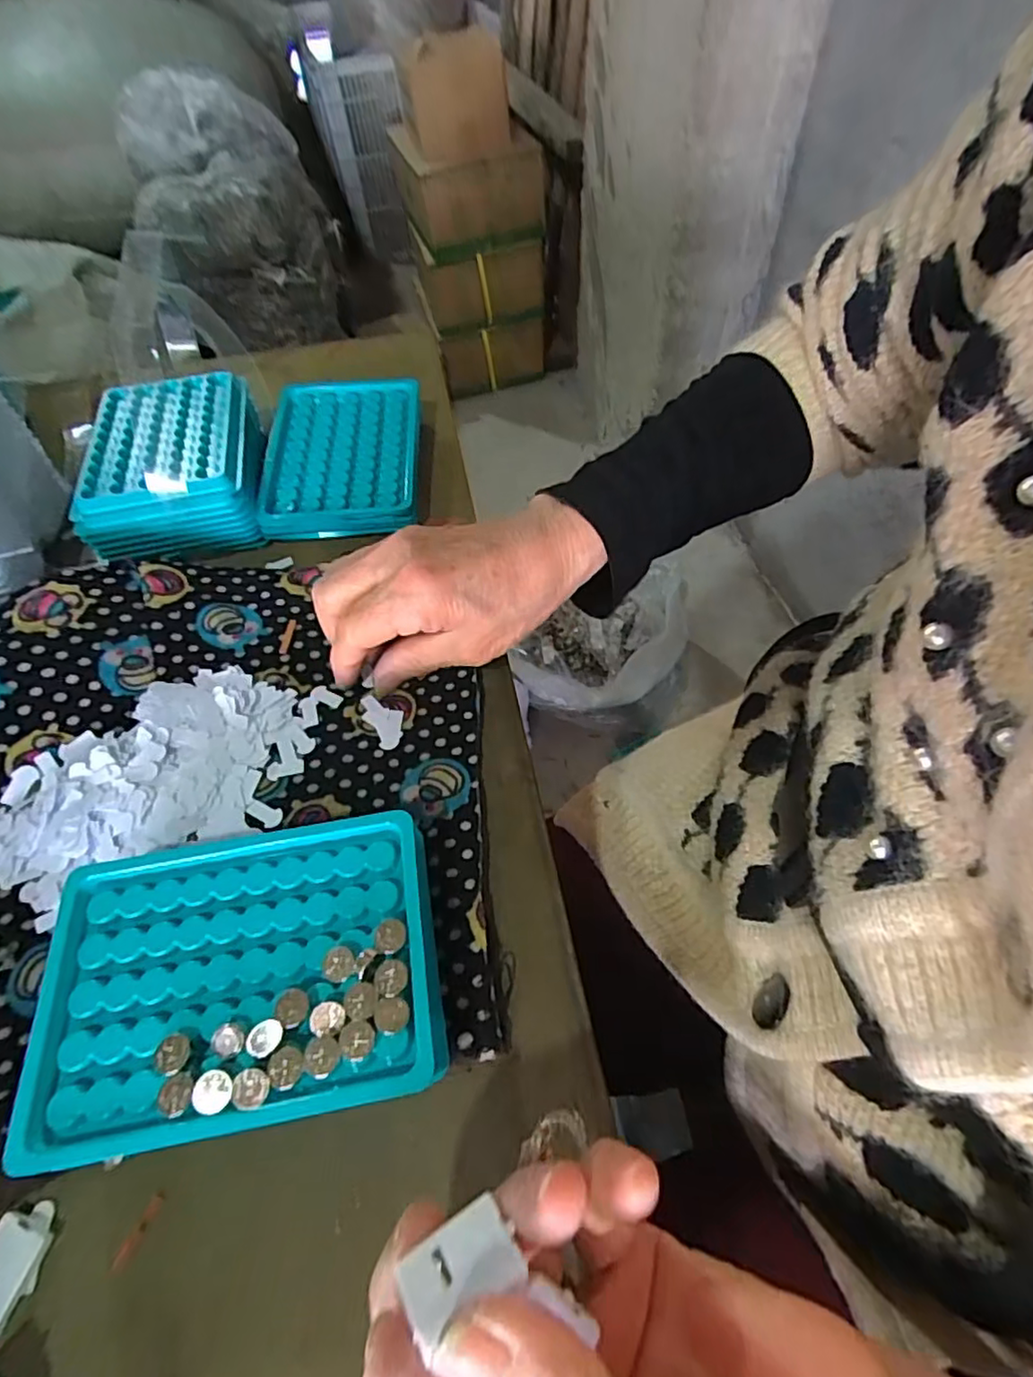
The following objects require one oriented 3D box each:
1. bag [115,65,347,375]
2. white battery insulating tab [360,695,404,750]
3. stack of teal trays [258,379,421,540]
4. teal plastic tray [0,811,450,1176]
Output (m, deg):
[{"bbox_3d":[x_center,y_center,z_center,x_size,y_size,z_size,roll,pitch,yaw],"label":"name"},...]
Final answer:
[{"bbox_3d":[-0.602,-0.995,1.359,0.416,0.416,0.315,-17,56,-8],"label":"bag"},{"bbox_3d":[-0.066,0.014,0.311,0.018,0.004,0.033,-28,58,-15],"label":"white battery insulating tab"},{"bbox_3d":[-0.112,-0.153,0.411,0.094,0.023,0.135,-5,55,0],"label":"stack of teal trays"},{"bbox_3d":[-0.098,0.105,0.230,0.131,0.035,0.095,-11,55,-5],"label":"teal plastic tray"}]

